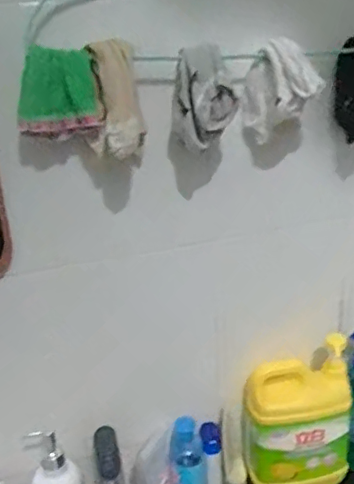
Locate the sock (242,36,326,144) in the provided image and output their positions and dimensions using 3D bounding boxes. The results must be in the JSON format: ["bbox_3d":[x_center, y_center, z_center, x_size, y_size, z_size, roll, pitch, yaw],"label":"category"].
[{"bbox_3d":[0.119,-0.171,0.638,0.086,0.102,0.046,-1,22,8],"label":"sock"}]

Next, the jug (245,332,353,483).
[{"bbox_3d":[0.174,0.258,0.827,0.149,0.221,0.086,-7,22,-7],"label":"jug"}]

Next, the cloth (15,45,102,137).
[{"bbox_3d":[-0.123,-0.152,0.569,0.078,0.083,0.033,-22,28,-38],"label":"cloth"}]

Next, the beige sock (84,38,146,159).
[{"bbox_3d":[-0.066,-0.149,0.587,0.056,0.111,0.042,-5,22,-1],"label":"beige sock"}]

